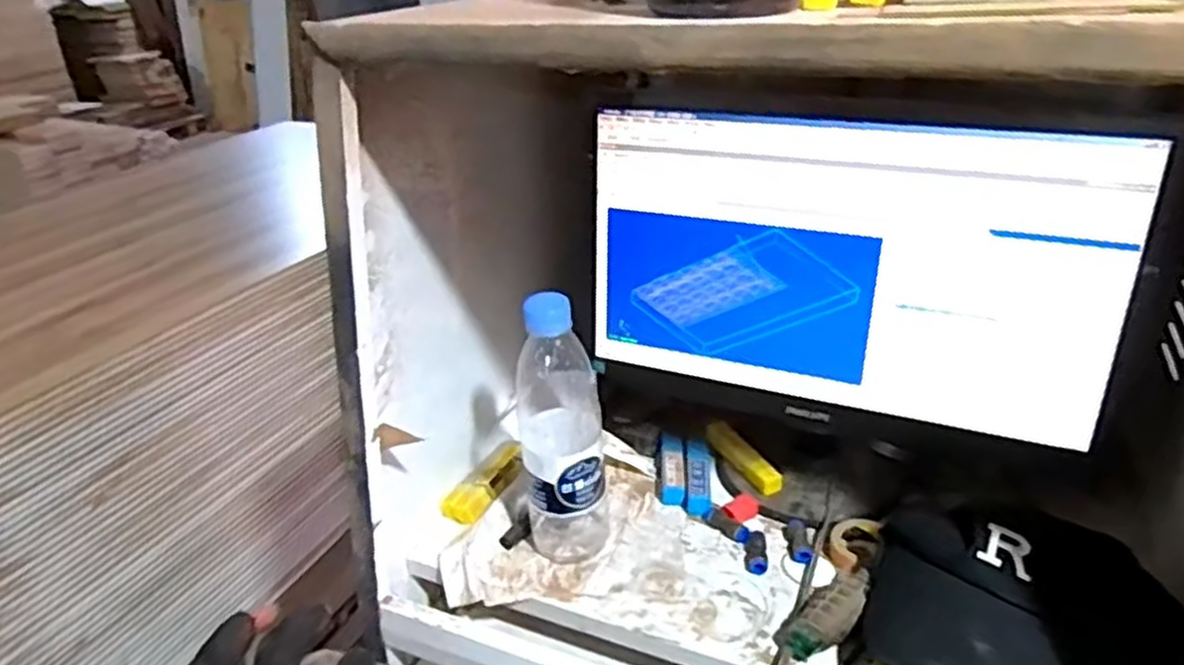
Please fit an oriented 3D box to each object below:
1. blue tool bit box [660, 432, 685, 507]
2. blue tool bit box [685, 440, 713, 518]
[{"bbox_3d":[0.074,0.125,0.739,0.021,0.017,0.089,-1,29,4],"label":"blue tool bit box"},{"bbox_3d":[0.097,0.130,0.725,0.024,0.015,0.097,1,29,7],"label":"blue tool bit box"}]

